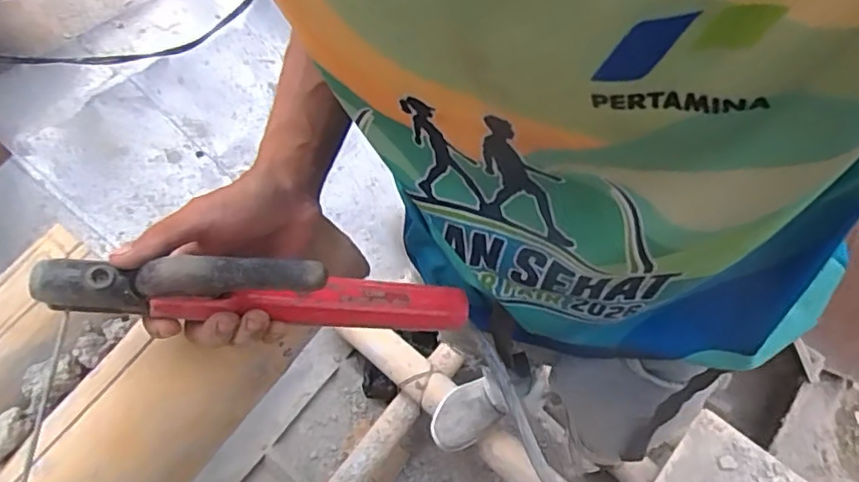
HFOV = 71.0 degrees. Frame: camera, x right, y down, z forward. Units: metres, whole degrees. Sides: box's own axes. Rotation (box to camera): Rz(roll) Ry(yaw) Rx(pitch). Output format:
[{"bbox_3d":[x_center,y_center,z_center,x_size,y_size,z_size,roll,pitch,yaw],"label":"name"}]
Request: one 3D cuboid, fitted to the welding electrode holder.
[{"bbox_3d":[-0.093,0.033,0.382,0.266,0.075,0.028,8,63,-27],"label":"welding electrode holder"}]

